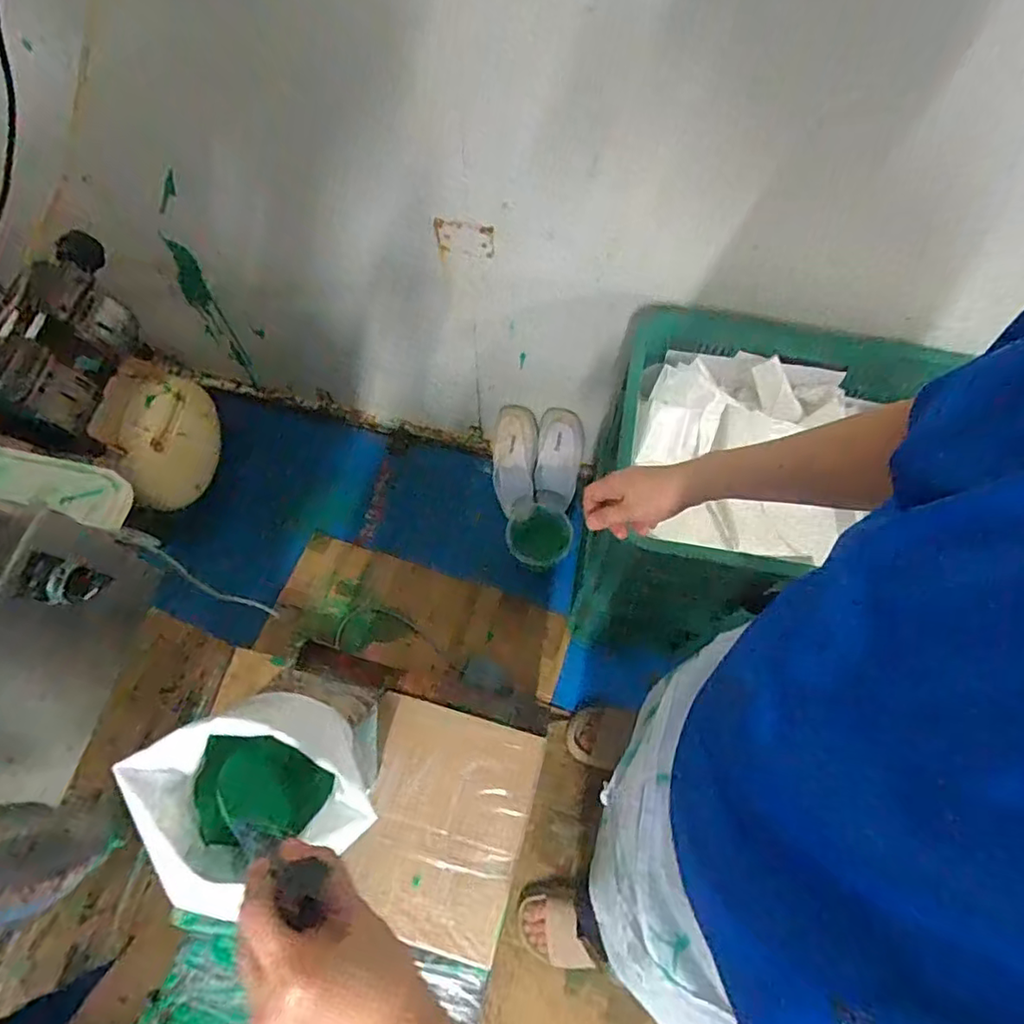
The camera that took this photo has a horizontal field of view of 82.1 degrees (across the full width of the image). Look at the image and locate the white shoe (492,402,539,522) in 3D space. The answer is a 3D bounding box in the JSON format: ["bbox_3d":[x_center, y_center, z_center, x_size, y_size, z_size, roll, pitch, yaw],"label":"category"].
[{"bbox_3d":[0.004,-0.104,1.303,0.096,0.072,0.255,0,111,-1],"label":"white shoe"}]

